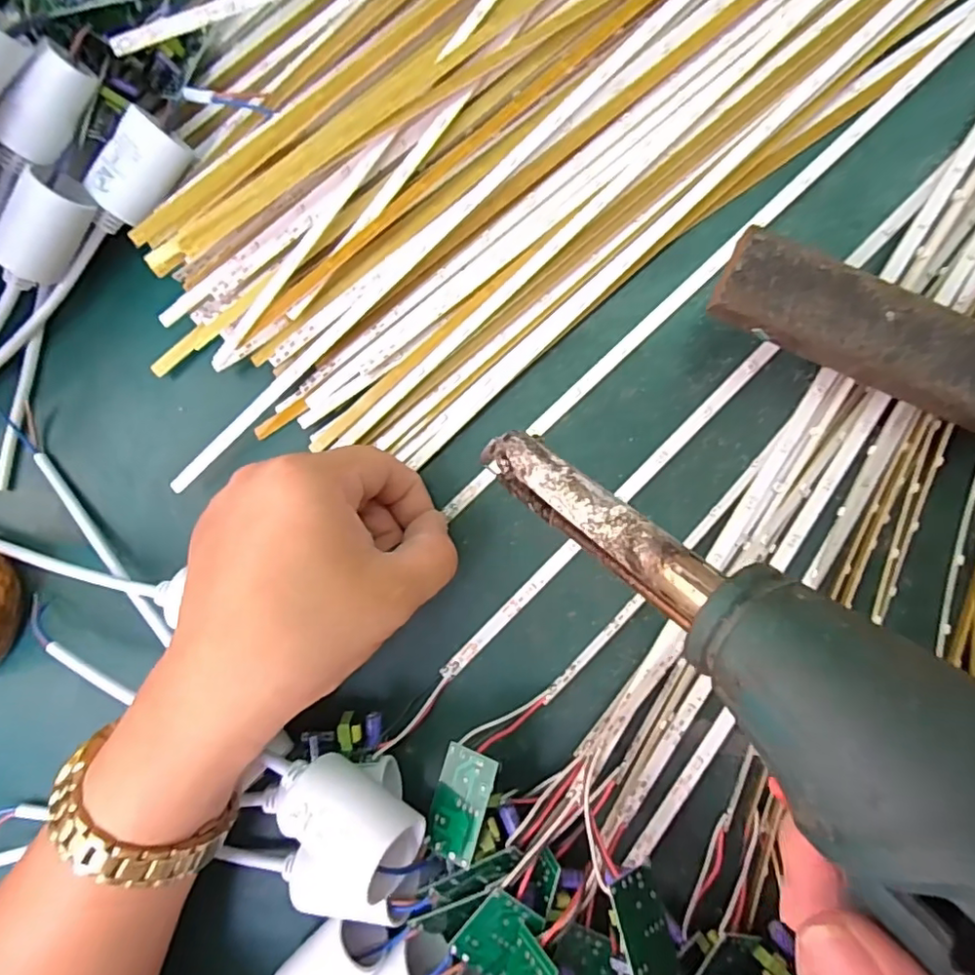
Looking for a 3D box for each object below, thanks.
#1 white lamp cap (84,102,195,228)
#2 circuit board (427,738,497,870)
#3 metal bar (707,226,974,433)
[{"bbox_3d":[-0.155,-0.142,0.261,0.022,0.025,0.045,35,91,9],"label":"white lamp cap"},{"bbox_3d":[-0.010,0.112,0.206,0.020,0.004,0.035,9,74,30],"label":"circuit board"},{"bbox_3d":[0.178,-0.033,0.198,0.207,0.008,0.032,25,95,3],"label":"metal bar"}]

